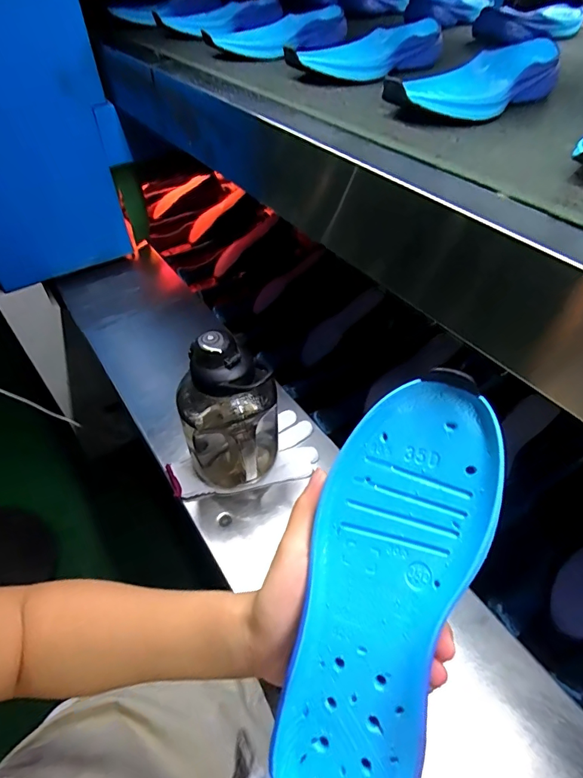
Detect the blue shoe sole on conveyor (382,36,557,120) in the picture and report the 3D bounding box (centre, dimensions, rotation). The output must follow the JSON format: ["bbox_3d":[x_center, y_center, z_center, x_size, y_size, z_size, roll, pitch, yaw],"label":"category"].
[{"bbox_3d":[0.203,-0.334,0.482,0.247,0.034,0.090,-31,53,-22],"label":"blue shoe sole on conveyor"}]

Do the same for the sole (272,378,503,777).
[{"bbox_3d":[0.046,0.113,0.237,0.083,0.023,0.236,16,84,18],"label":"sole"}]

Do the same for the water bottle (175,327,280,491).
[{"bbox_3d":[-0.083,0.036,0.573,0.120,0.212,0.109,-21,50,-14],"label":"water bottle"}]

